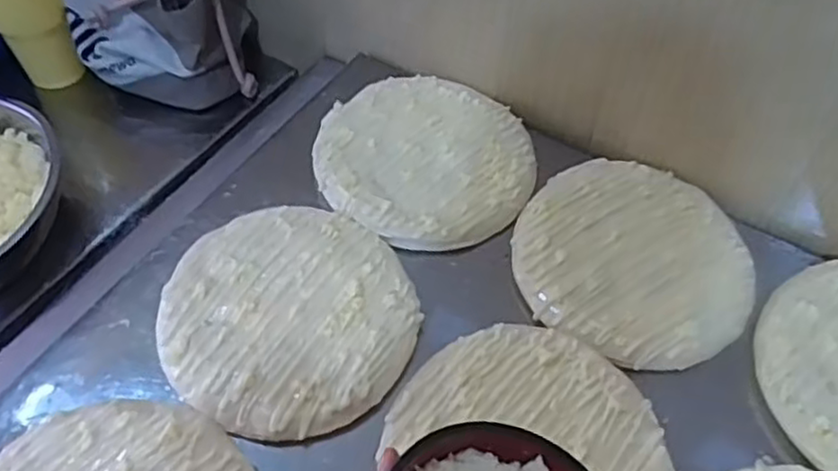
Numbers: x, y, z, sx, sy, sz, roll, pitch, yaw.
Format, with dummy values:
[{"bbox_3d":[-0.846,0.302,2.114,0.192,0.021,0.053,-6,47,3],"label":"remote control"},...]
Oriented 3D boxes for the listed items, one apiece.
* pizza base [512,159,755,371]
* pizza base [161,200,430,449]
[{"bbox_3d":[0.184,0.015,0.602,0.192,0.009,0.187,0,54,-1],"label":"pizza base"},{"bbox_3d":[-0.104,0.058,0.563,0.190,0.008,0.196,-29,59,-20],"label":"pizza base"}]

